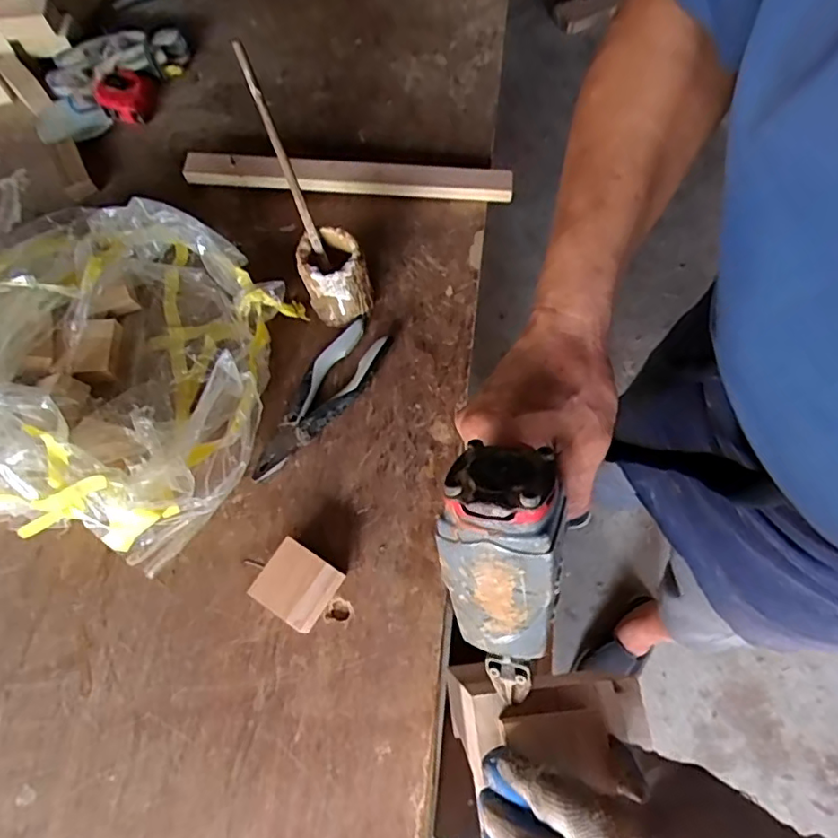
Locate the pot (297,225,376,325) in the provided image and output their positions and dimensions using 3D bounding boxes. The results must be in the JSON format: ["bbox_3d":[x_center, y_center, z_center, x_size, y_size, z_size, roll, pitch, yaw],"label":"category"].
[{"bbox_3d":[-0.085,-0.143,0.602,0.061,0.093,0.058,-1,68,1],"label":"pot"}]

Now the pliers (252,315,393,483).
[{"bbox_3d":[-0.102,-0.019,0.594,0.058,0.021,0.196,36,74,14],"label":"pliers"}]

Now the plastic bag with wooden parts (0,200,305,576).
[{"bbox_3d":[-0.331,-0.059,0.569,0.366,0.119,0.331,13,70,7],"label":"plastic bag with wooden parts"}]

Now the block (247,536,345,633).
[{"bbox_3d":[-0.108,0.147,0.522,0.060,0.034,0.060,30,72,12],"label":"block"}]

